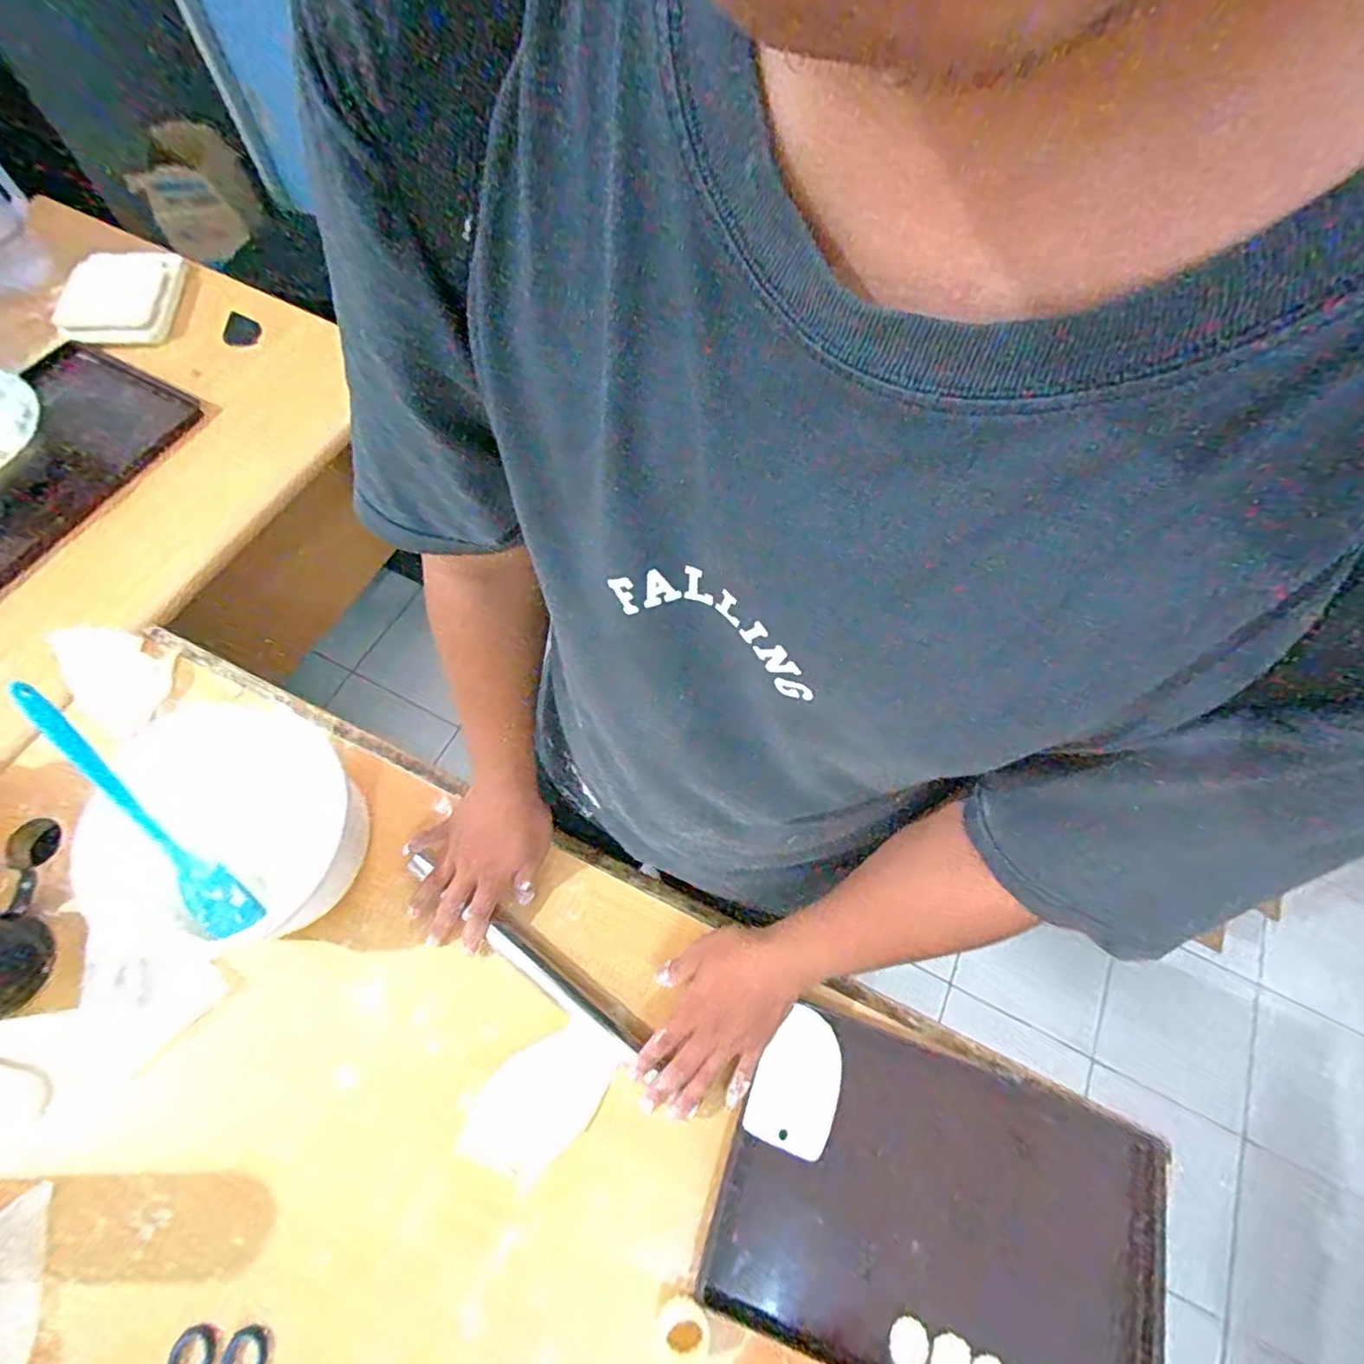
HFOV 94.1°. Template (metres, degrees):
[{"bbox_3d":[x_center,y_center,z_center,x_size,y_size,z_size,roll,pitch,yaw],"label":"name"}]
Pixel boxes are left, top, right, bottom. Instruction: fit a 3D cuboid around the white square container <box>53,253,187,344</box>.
[{"bbox_3d":[-0.810,-0.558,0.925,0.132,0.041,0.178,2,65,-2],"label":"white square container"}]

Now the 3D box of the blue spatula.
[{"bbox_3d":[-0.477,0.118,0.552,0.042,0.046,0.272,-36,103,-16],"label":"blue spatula"}]

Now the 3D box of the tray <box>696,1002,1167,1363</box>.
[{"bbox_3d":[0.226,0.465,0.557,0.376,0.019,0.245,19,68,5],"label":"tray"}]

